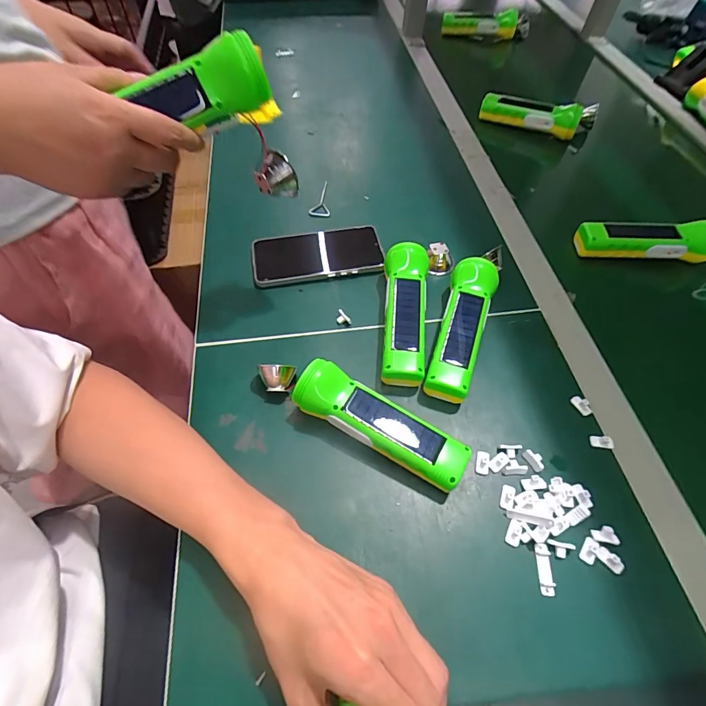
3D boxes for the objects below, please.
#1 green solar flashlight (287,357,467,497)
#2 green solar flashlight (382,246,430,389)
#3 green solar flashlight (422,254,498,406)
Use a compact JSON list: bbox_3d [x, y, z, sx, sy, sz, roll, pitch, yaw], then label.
[{"bbox_3d":[0.024,0.066,0.368,0.165,0.045,0.046,26,59,15],"label":"green solar flashlight"},{"bbox_3d":[0.055,-0.042,0.437,0.048,0.050,0.158,5,60,2],"label":"green solar flashlight"},{"bbox_3d":[0.116,-0.030,0.431,0.049,0.049,0.168,18,58,10],"label":"green solar flashlight"}]

